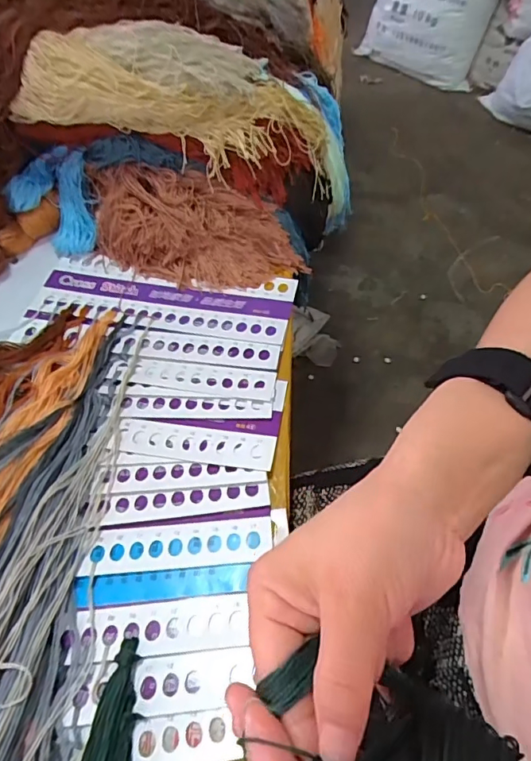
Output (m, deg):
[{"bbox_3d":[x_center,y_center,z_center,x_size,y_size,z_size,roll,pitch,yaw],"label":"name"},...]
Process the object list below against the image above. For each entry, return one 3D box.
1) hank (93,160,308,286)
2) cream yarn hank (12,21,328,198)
[{"bbox_3d":[-0.075,-0.145,0.468,0.218,0.070,0.079,10,57,10],"label":"hank"},{"bbox_3d":[-0.060,-0.244,0.432,0.295,0.093,0.062,5,55,-13],"label":"cream yarn hank"}]

